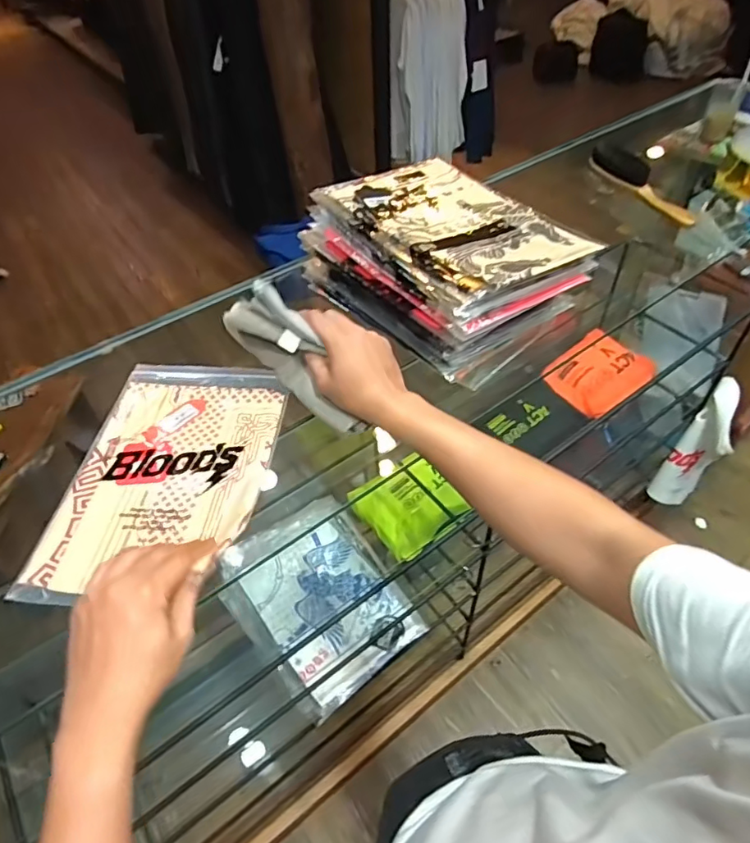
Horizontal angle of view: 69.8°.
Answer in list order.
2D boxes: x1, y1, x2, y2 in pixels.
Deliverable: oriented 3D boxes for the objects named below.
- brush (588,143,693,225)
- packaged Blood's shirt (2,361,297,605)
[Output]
[{"bbox_3d":[0.441,-0.394,0.882,0.040,0.043,0.237,-19,51,-13],"label":"brush"},{"bbox_3d":[-0.206,0.046,0.555,0.193,0.014,0.284,3,49,6],"label":"packaged Blood's shirt"}]

